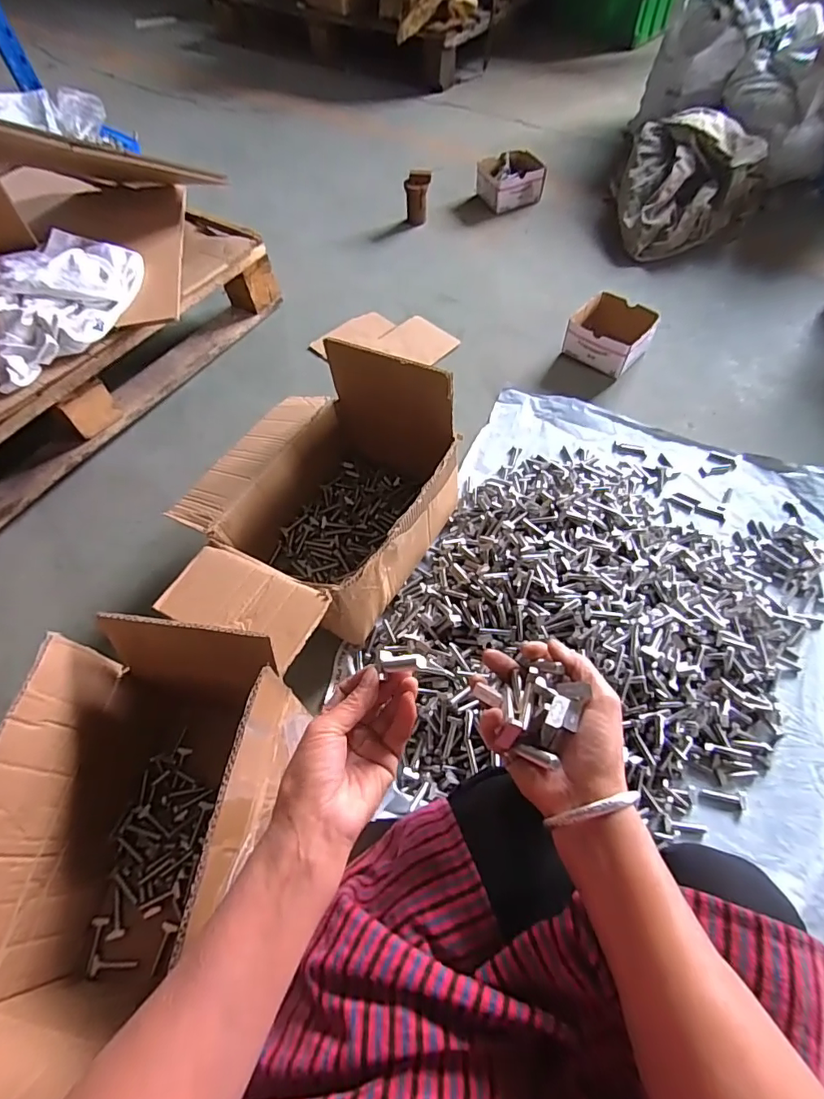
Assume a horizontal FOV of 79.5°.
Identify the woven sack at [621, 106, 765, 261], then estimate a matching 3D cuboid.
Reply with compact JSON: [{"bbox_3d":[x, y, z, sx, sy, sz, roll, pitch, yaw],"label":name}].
[{"bbox_3d":[0.713,-0.938,1.285,0.341,0.192,0.375,21,62,13],"label":"woven sack"}]

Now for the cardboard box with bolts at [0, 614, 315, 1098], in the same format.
[{"bbox_3d":[-0.281,0.309,0.554,0.246,0.262,0.384,4,59,4],"label":"cardboard box with bolts"}]

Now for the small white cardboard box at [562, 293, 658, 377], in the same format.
[{"bbox_3d":[0.436,-0.476,1.097,0.143,0.084,0.156,-40,66,-20],"label":"small white cardboard box"}]

